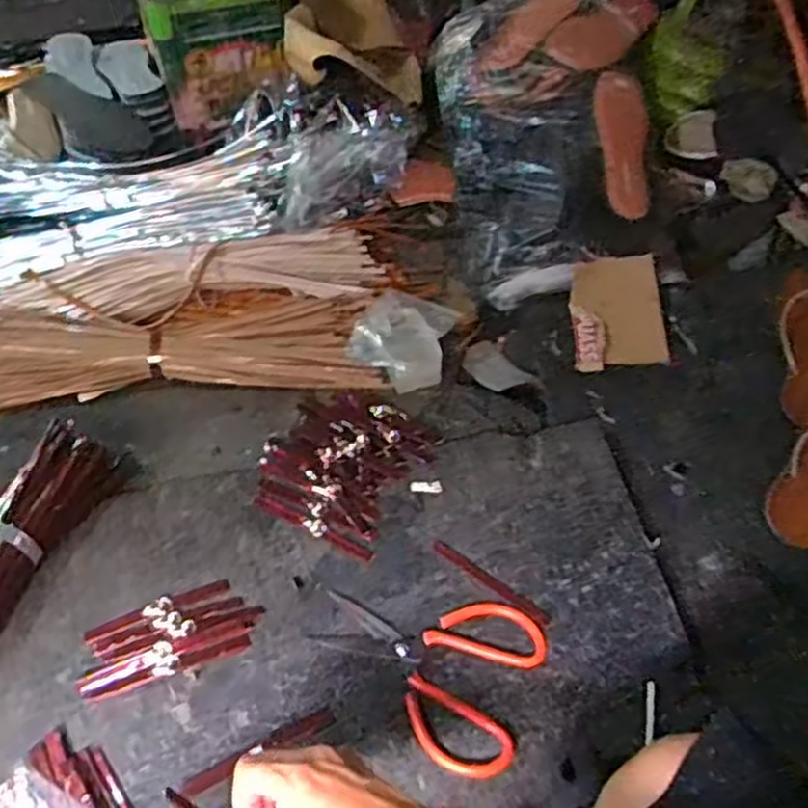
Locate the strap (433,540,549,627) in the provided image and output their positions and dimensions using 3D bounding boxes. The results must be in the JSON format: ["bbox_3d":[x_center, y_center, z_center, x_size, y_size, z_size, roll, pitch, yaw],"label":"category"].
[{"bbox_3d":[0.086,0.178,0.775,0.135,0.004,0.012,34,59,20],"label":"strap"}]

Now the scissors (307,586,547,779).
[{"bbox_3d":[0.015,0.240,0.726,0.211,0.009,0.156,19,55,11],"label":"scissors"}]

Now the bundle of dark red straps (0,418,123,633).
[{"bbox_3d":[-0.389,0.136,0.767,0.082,0.059,0.258,21,54,16],"label":"bundle of dark red straps"}]

